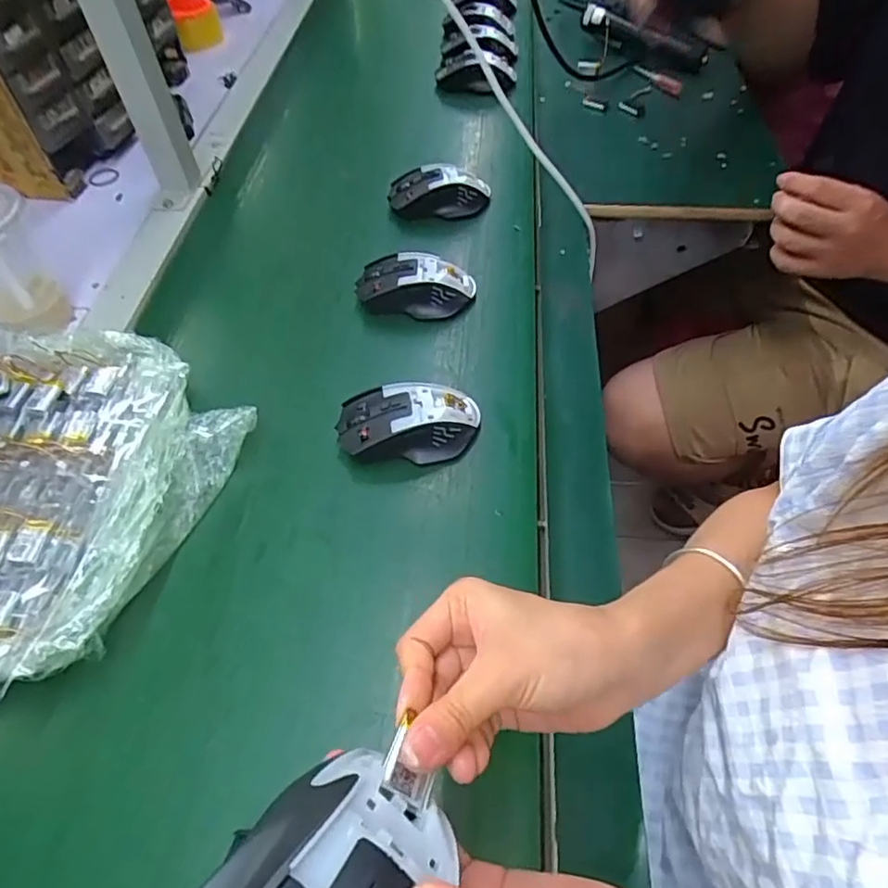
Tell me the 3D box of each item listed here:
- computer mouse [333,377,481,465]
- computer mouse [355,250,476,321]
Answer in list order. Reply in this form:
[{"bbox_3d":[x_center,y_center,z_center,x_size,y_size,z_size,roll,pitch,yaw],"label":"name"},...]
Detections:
[{"bbox_3d":[-0.028,-0.020,0.486,0.115,0.036,0.067,-3,54,-1],"label":"computer mouse"},{"bbox_3d":[-0.029,-0.154,0.585,0.116,0.042,0.059,8,54,7],"label":"computer mouse"}]

